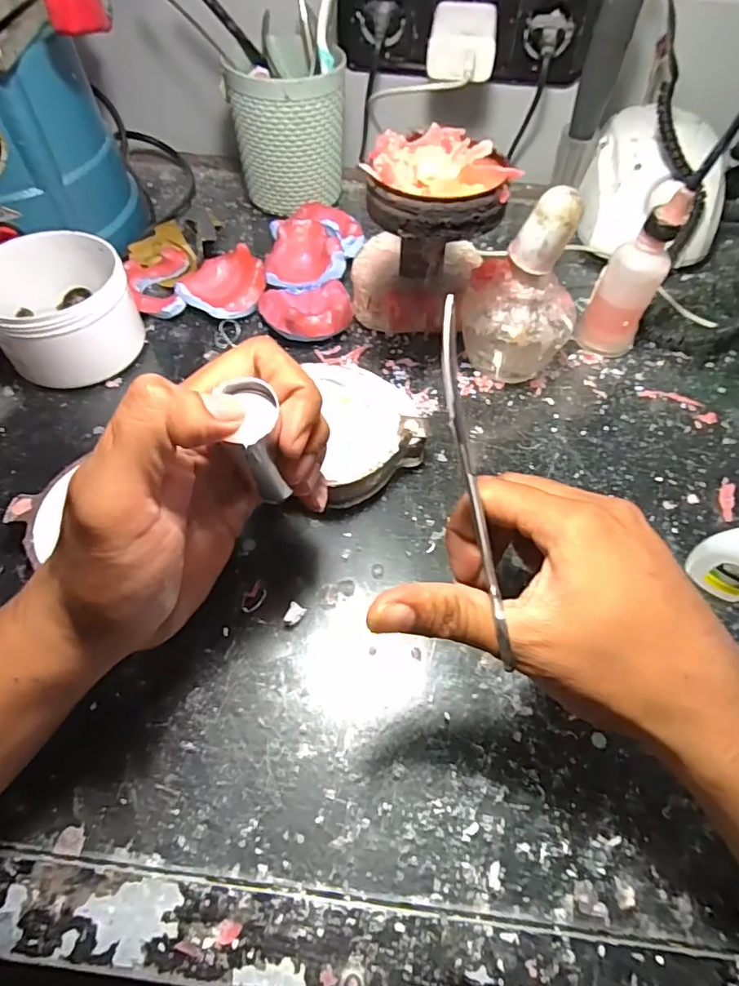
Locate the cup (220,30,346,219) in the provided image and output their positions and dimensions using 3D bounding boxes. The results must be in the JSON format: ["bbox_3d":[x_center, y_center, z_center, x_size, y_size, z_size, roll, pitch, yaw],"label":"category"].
[{"bbox_3d":[-0.067,-0.318,0.469,0.087,0.108,0.104,4,57,1],"label":"cup"}]

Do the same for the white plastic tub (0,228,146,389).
[{"bbox_3d":[-0.211,-0.126,0.364,0.091,0.060,0.101,-31,63,-20],"label":"white plastic tub"}]

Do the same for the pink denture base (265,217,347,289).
[{"bbox_3d":[-0.053,-0.192,0.431,0.061,0.032,0.062,-5,57,-5],"label":"pink denture base"}]

